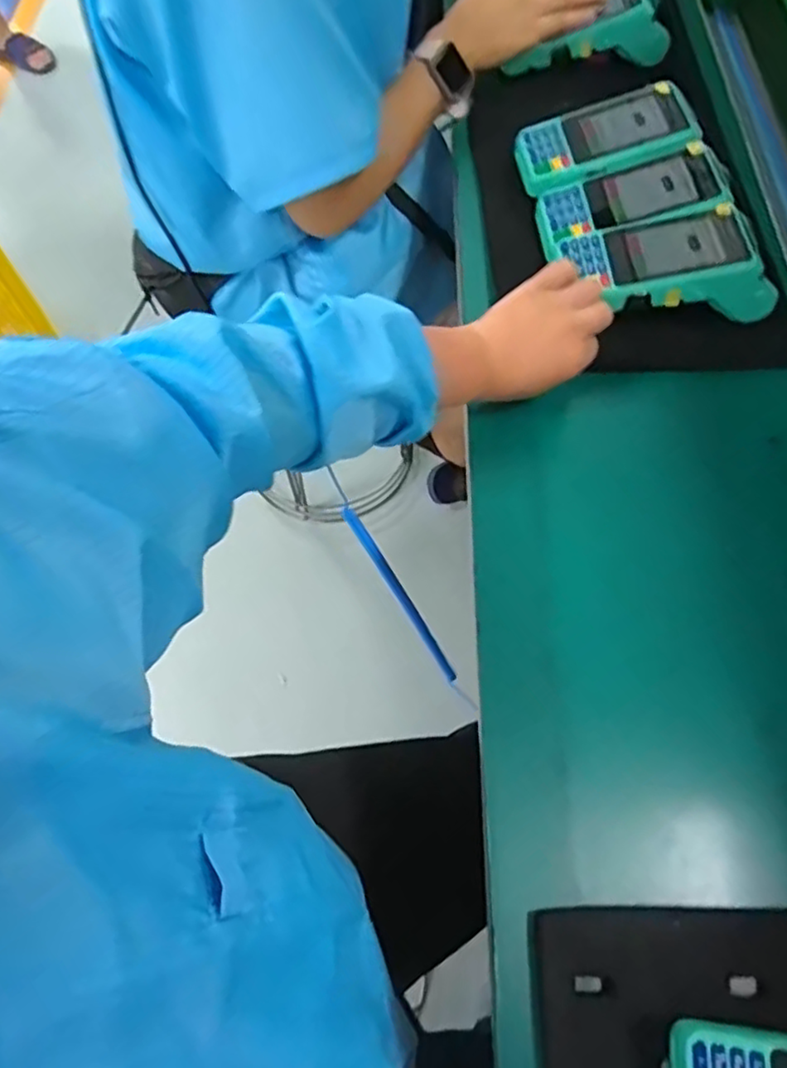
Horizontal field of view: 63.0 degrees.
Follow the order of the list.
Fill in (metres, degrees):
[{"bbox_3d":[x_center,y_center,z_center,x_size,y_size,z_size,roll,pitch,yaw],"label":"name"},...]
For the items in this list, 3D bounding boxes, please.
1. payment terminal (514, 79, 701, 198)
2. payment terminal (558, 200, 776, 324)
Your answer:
[{"bbox_3d":[0.196,-0.361,0.590,0.154,0.026,0.094,-11,62,11],"label":"payment terminal"},{"bbox_3d":[0.228,-0.224,0.521,0.155,0.051,0.077,-2,66,0],"label":"payment terminal"}]

